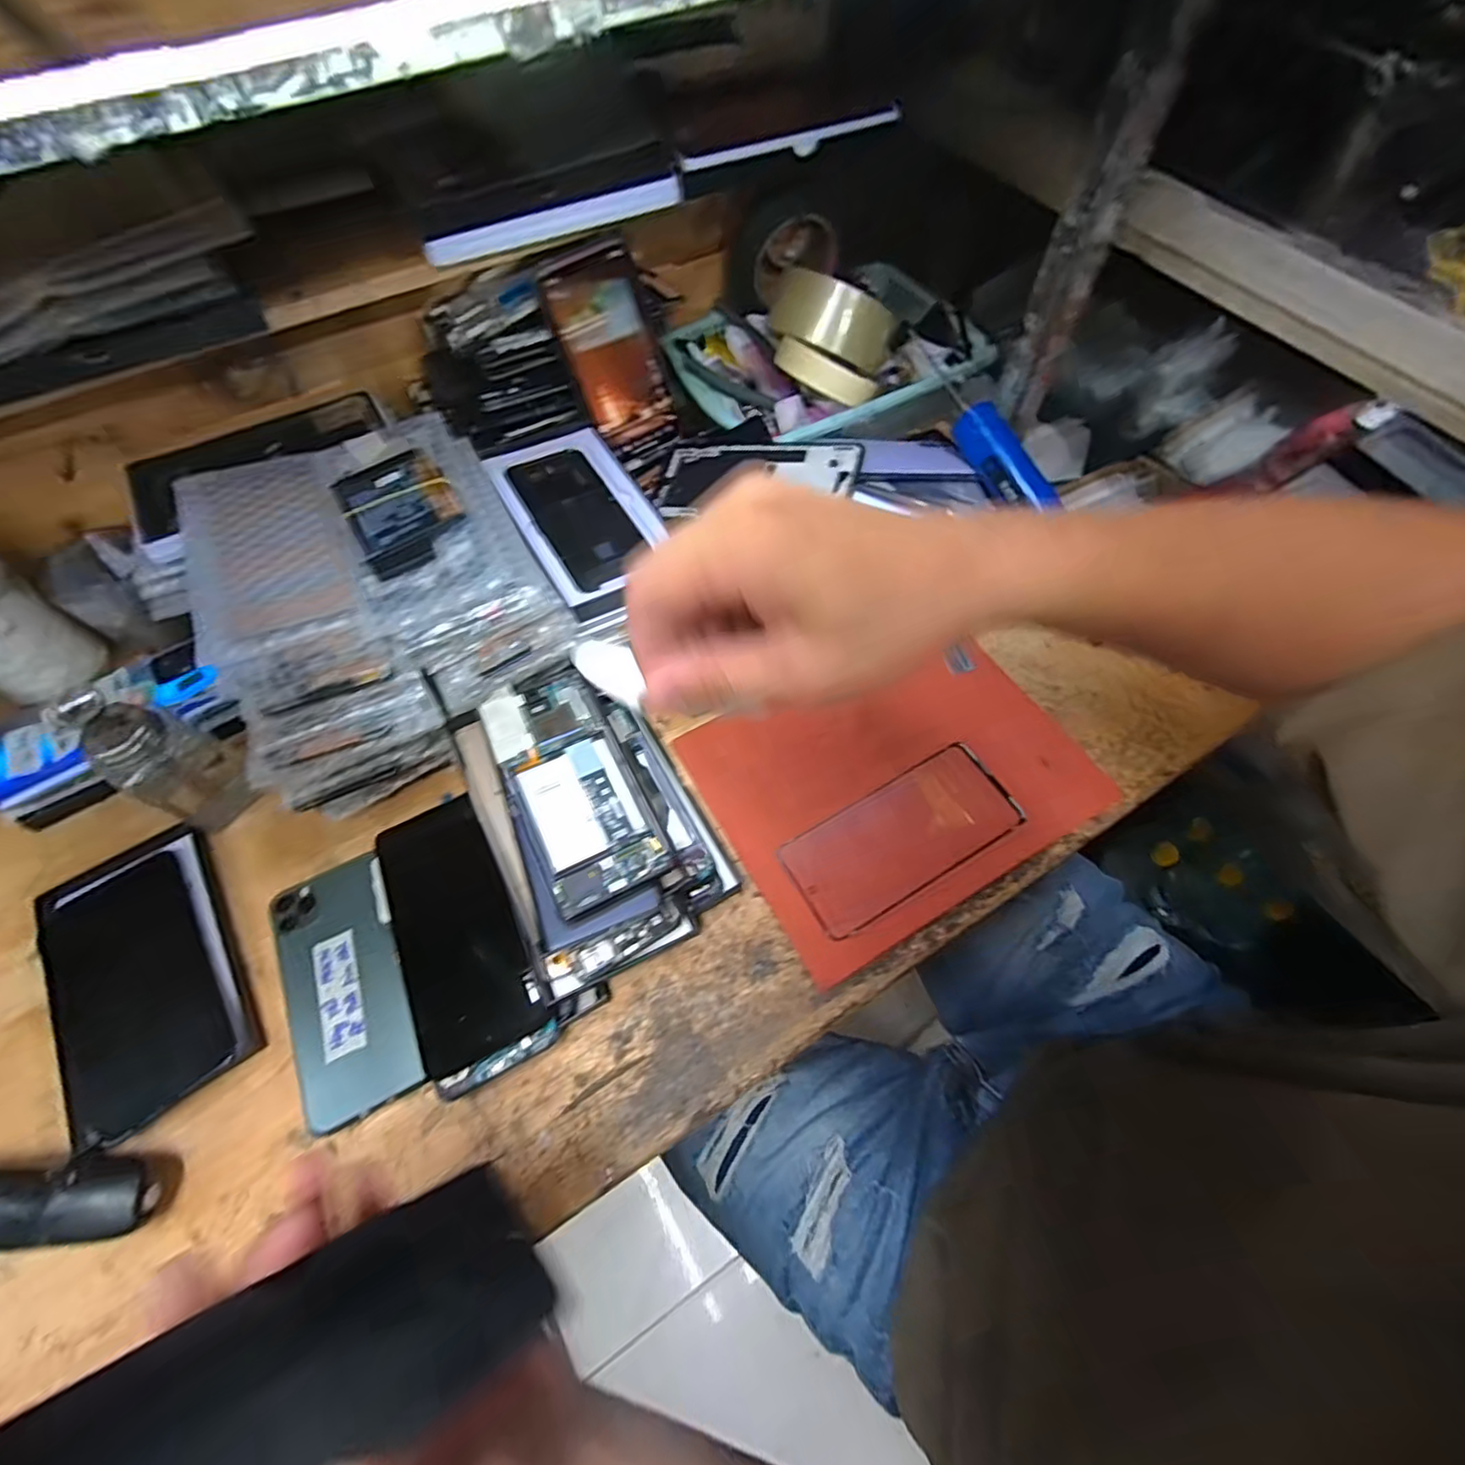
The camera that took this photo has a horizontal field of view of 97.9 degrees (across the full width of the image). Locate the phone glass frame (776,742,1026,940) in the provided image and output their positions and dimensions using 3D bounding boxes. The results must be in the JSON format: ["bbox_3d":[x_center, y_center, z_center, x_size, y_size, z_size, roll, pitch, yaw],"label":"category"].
[{"bbox_3d":[0.118,0.072,0.448,0.163,0.009,0.075,-29,61,-12],"label":"phone glass frame"}]

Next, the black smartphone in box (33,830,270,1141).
[{"bbox_3d":[-0.377,0.148,0.411,0.100,0.026,0.182,-32,72,-15],"label":"black smartphone in box"}]

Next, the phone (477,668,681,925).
[{"bbox_3d":[-0.100,0.032,0.405,0.072,0.015,0.155,-25,65,-12],"label":"phone"}]

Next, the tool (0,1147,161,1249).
[{"bbox_3d":[-0.382,0.250,0.341,0.142,0.039,0.038,-2,63,0],"label":"tool"}]

